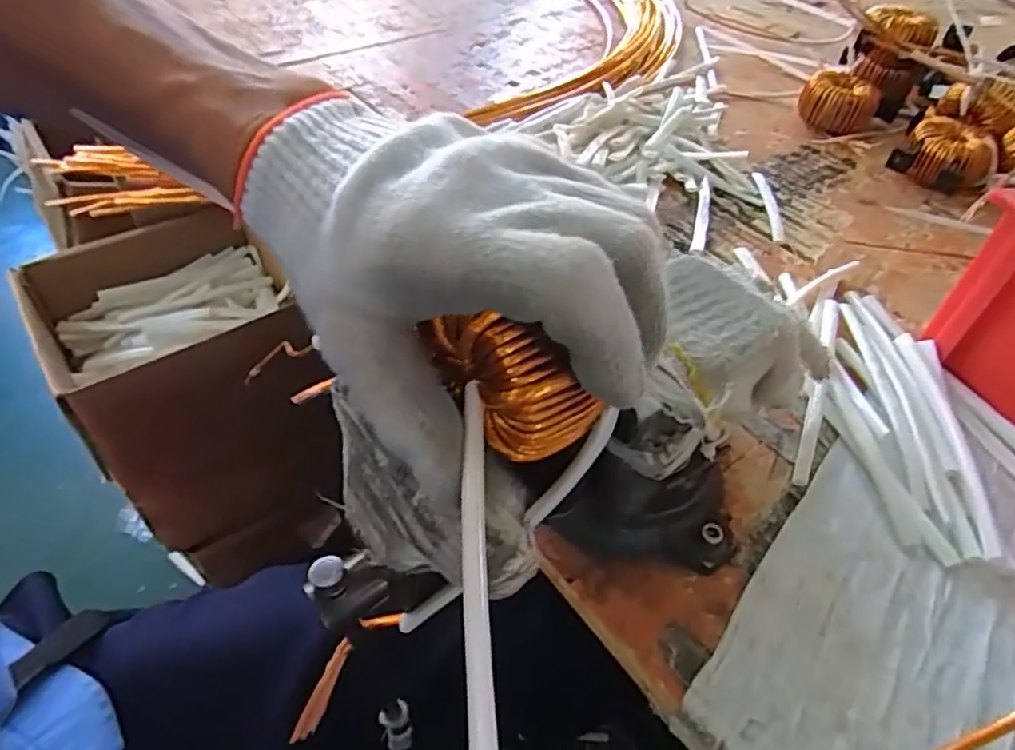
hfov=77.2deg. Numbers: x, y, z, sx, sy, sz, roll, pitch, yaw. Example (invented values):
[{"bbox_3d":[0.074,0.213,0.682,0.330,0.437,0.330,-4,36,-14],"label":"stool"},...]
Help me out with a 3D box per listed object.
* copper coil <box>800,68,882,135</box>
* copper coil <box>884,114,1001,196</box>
[{"bbox_3d":[0.347,-0.284,0.667,0.075,0.049,0.061,25,51,20],"label":"copper coil"},{"bbox_3d":[0.409,-0.204,0.598,0.082,0.043,0.061,26,52,21],"label":"copper coil"}]

